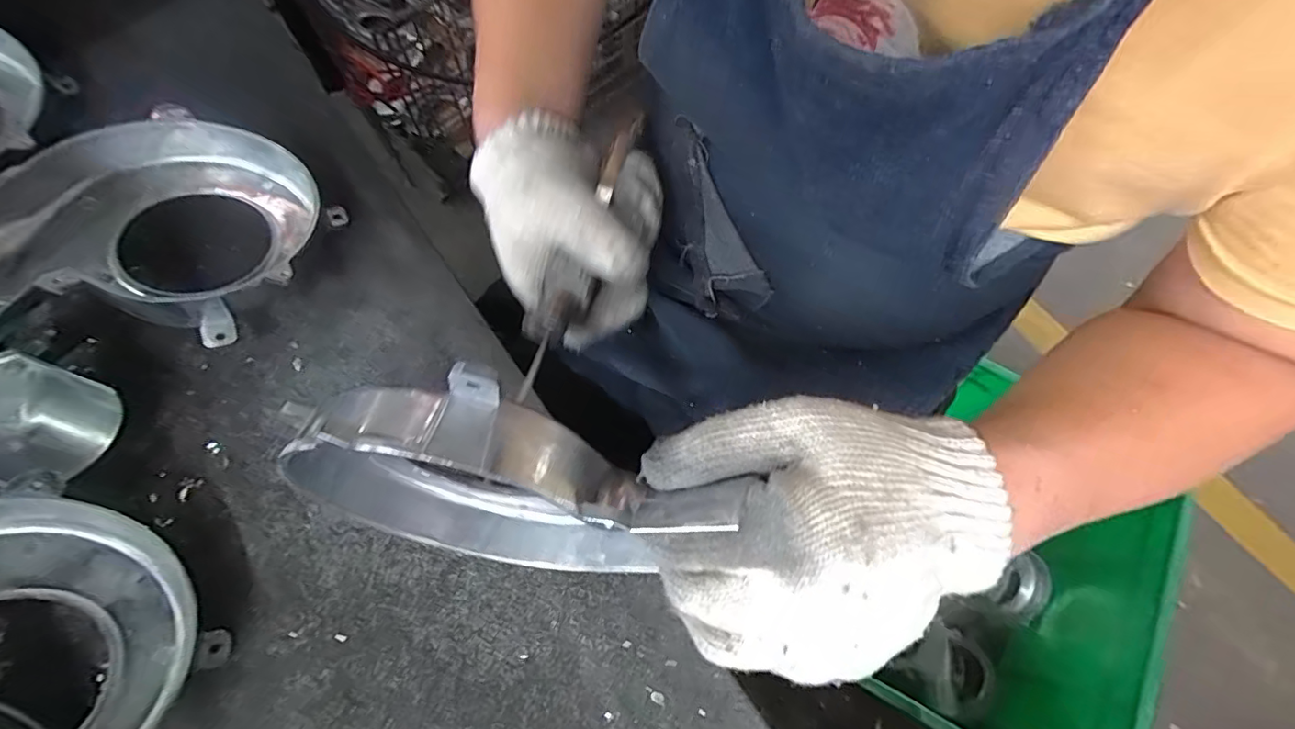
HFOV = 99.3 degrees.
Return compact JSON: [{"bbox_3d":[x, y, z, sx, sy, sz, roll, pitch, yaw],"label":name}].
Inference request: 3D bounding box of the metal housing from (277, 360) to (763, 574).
[{"bbox_3d":[-0.059,0.056,0.240,0.177,0.153,0.055,9,69,1],"label":"metal housing"}]

